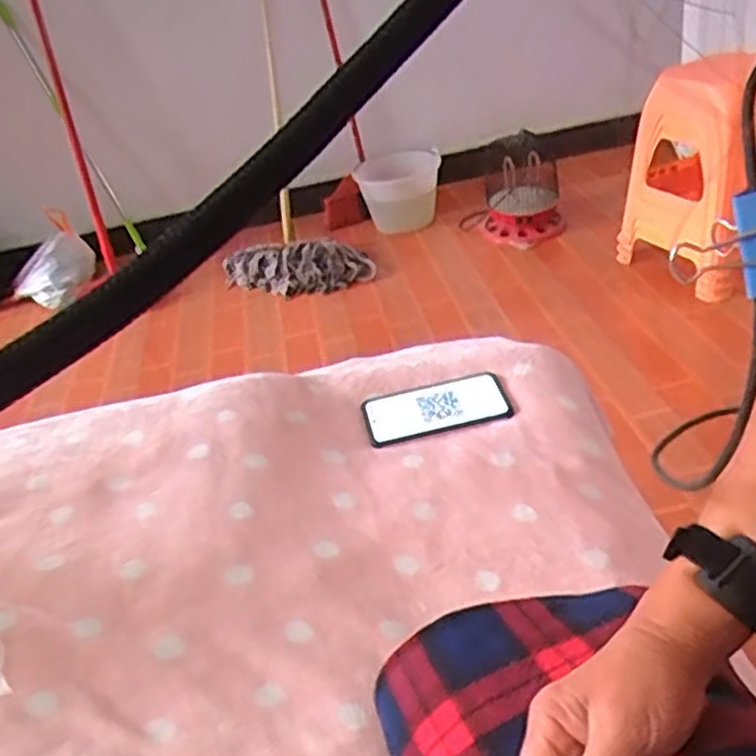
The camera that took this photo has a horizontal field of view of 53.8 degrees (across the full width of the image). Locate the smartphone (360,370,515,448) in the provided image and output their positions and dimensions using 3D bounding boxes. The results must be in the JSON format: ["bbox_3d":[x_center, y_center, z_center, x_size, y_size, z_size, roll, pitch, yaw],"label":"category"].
[{"bbox_3d":[0.065,0.030,0.863,0.163,0.016,0.086,-11,35,-10],"label":"smartphone"}]

